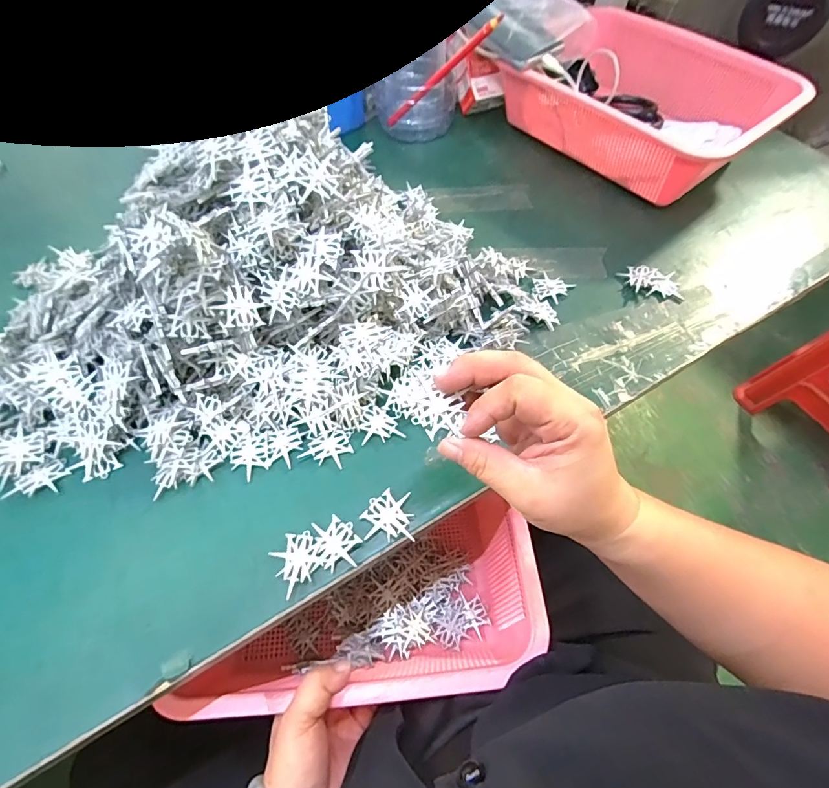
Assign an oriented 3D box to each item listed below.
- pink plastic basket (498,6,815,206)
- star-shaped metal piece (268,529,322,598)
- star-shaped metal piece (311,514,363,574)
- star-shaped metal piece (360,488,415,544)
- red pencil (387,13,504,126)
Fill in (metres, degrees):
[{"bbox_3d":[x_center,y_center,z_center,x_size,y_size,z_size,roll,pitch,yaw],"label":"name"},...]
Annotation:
[{"bbox_3d":[0.263,-0.337,0.495,0.200,0.094,0.257,-38,67,-21],"label":"pink plastic basket"},{"bbox_3d":[-0.078,0.110,0.281,0.028,0.007,0.035,-29,64,-17],"label":"star-shaped metal piece"},{"bbox_3d":[-0.052,0.100,0.286,0.029,0.006,0.035,-14,60,-10],"label":"star-shaped metal piece"},{"bbox_3d":[-0.019,0.085,0.296,0.034,0.004,0.035,-4,57,2],"label":"star-shaped metal piece"},{"bbox_3d":[0.029,-0.365,0.486,0.011,0.164,0.012,28,55,-40],"label":"red pencil"}]

